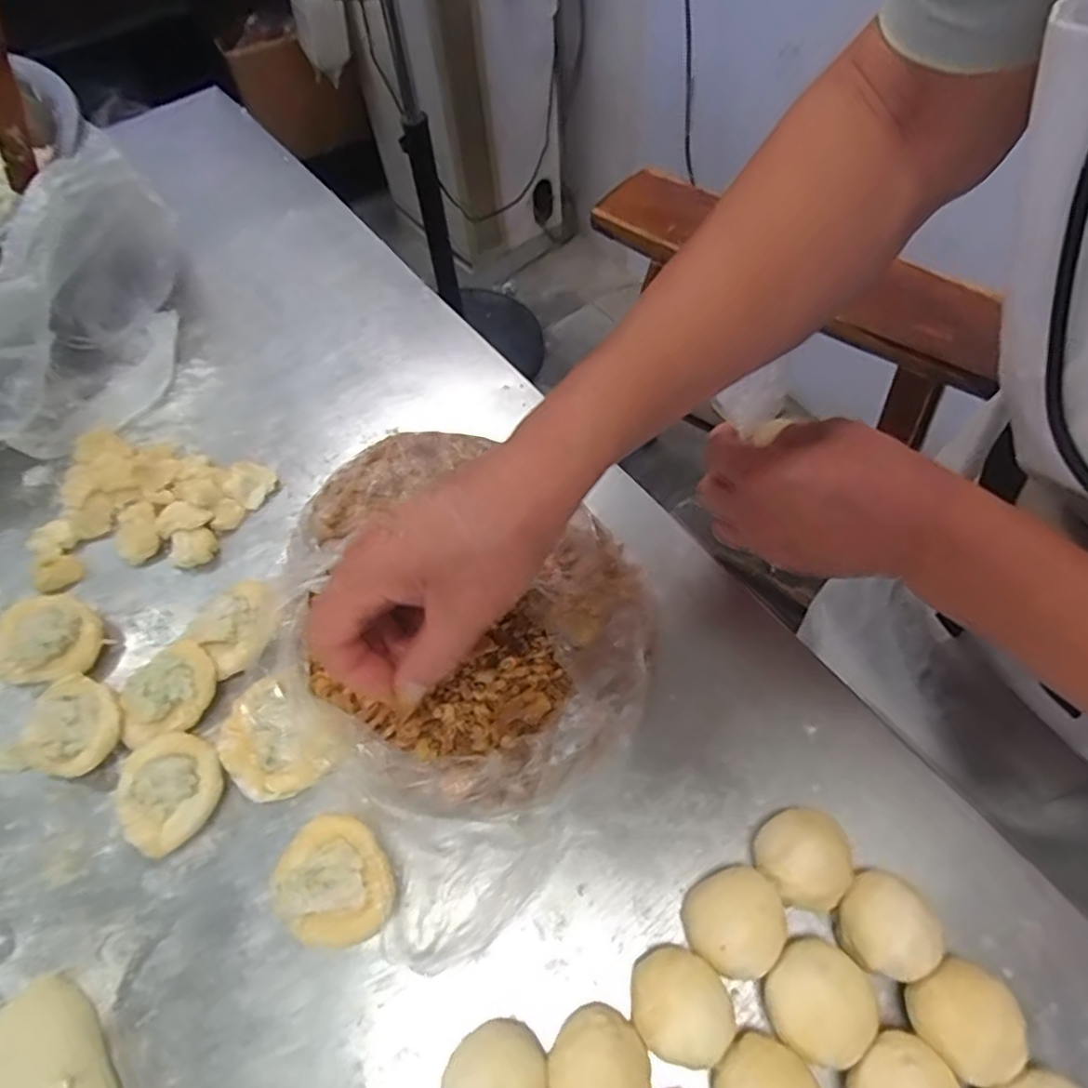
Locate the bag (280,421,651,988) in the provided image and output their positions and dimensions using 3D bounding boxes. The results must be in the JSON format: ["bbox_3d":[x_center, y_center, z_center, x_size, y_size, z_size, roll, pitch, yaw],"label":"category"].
[{"bbox_3d":[-0.040,0.051,0.368,0.198,0.065,0.251,-28,61,-14],"label":"bag"}]

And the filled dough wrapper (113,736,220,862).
[{"bbox_3d":[-0.198,0.131,0.352,0.057,0.025,0.052,-1,58,2],"label":"filled dough wrapper"}]

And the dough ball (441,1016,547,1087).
[{"bbox_3d":[-0.019,0.228,0.281,0.041,0.033,0.041,-1,58,2],"label":"dough ball"}]

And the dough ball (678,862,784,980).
[{"bbox_3d":[0.086,0.175,0.306,0.039,0.038,0.043,-10,58,-4],"label":"dough ball"}]

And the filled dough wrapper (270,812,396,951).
[{"bbox_3d":[-0.103,0.166,0.325,0.054,0.026,0.059,-1,58,2],"label":"filled dough wrapper"}]

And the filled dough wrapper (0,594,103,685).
[{"bbox_3d":[-0.301,0.059,0.404,0.061,0.024,0.051,0,58,3],"label":"filled dough wrapper"}]

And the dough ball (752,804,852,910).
[{"bbox_3d":[0.122,0.151,0.316,0.038,0.040,0.042,-15,59,-7],"label":"dough ball"}]

